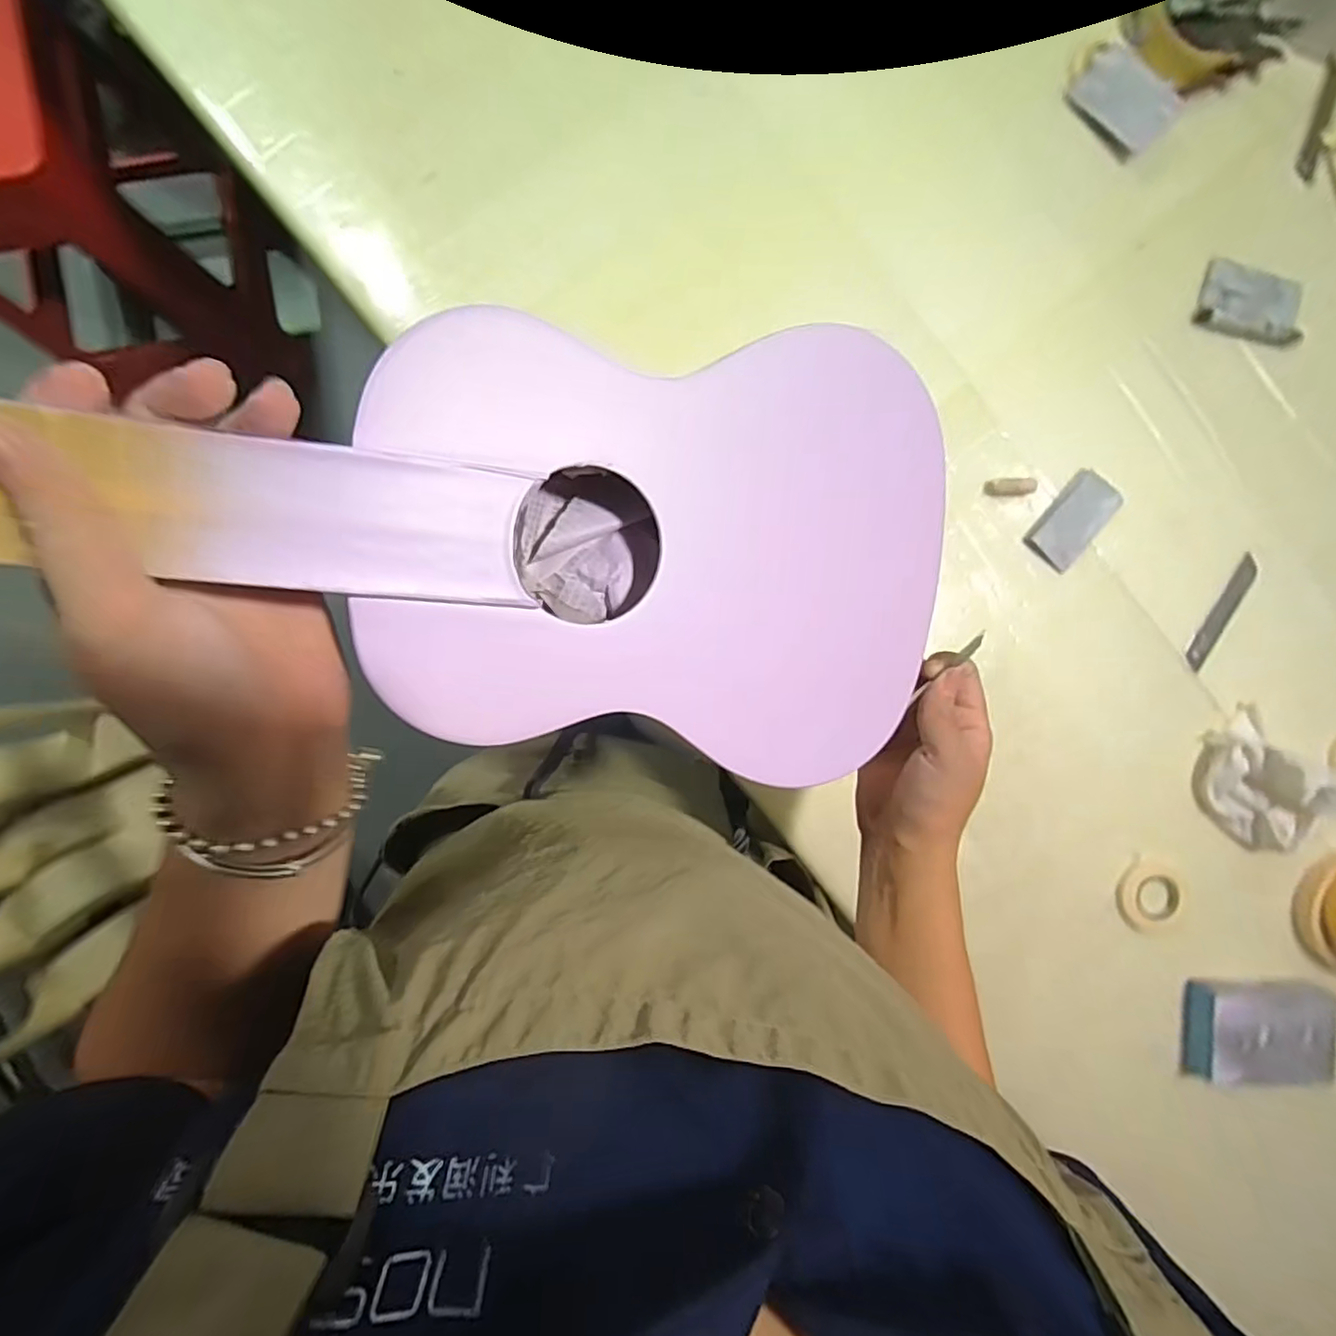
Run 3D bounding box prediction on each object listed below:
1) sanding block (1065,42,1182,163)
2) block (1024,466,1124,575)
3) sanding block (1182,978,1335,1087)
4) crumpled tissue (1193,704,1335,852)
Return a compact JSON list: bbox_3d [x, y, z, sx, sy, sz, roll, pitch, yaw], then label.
[{"bbox_3d":[0.356,-0.443,0.492,0.052,0.015,0.074,-44,90,-1],"label":"sanding block"},{"bbox_3d":[0.321,-0.118,0.498,0.043,0.009,0.079,41,89,0],"label":"block"},{"bbox_3d":[0.458,0.279,0.490,0.111,0.029,0.074,1,90,-1],"label":"sanding block"},{"bbox_3d":[0.462,0.089,0.479,0.081,0.052,0.099,-29,90,-1],"label":"crumpled tissue"}]

